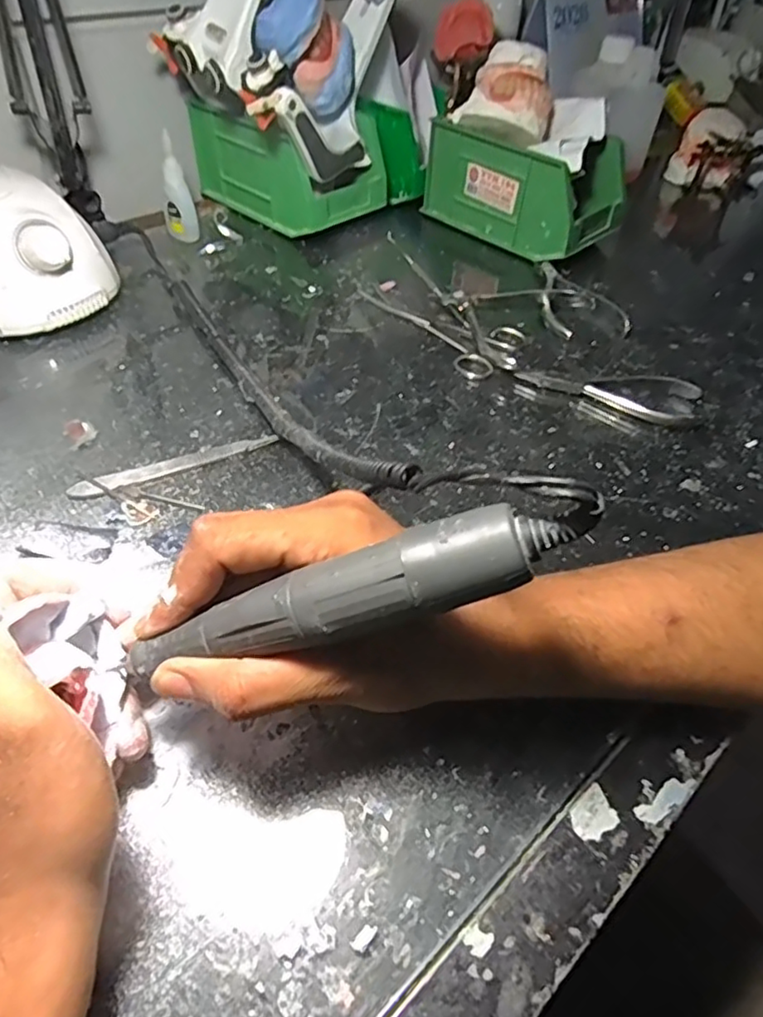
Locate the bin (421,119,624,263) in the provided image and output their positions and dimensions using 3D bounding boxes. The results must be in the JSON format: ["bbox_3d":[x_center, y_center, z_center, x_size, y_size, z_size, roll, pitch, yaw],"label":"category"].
[{"bbox_3d":[0.137,-0.310,0.591,0.166,0.083,0.094,36,54,25],"label":"bin"}]

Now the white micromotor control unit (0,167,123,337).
[{"bbox_3d":[-0.272,-0.185,0.448,0.131,0.081,0.097,23,50,16],"label":"white micromotor control unit"}]

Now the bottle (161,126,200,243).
[{"bbox_3d":[-0.177,-0.277,0.538,0.024,0.080,0.023,-14,50,-17],"label":"bottle"}]

